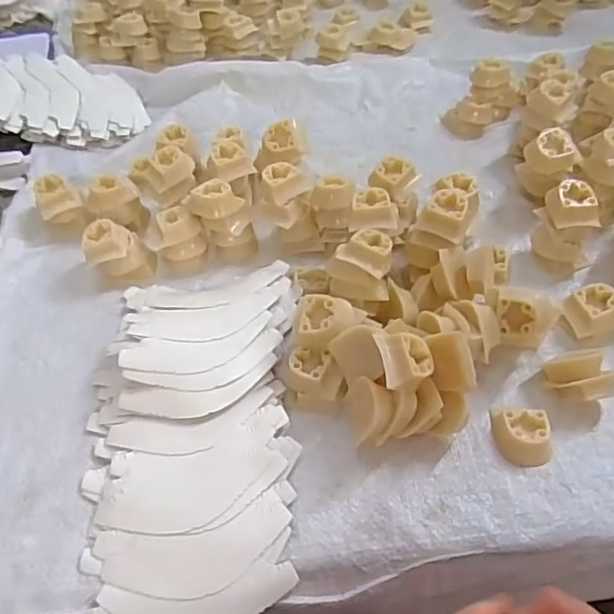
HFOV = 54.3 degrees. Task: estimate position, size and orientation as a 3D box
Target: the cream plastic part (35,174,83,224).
[{"bbox_3d":[-0.237,-0.104,0.568,0.036,0.030,0.033,-22,53,-16],"label":"cream plastic part"}]

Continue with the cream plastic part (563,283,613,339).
[{"bbox_3d":[0.227,0.005,0.479,0.036,0.036,0.034,-10,50,-7],"label":"cream plastic part"}]

